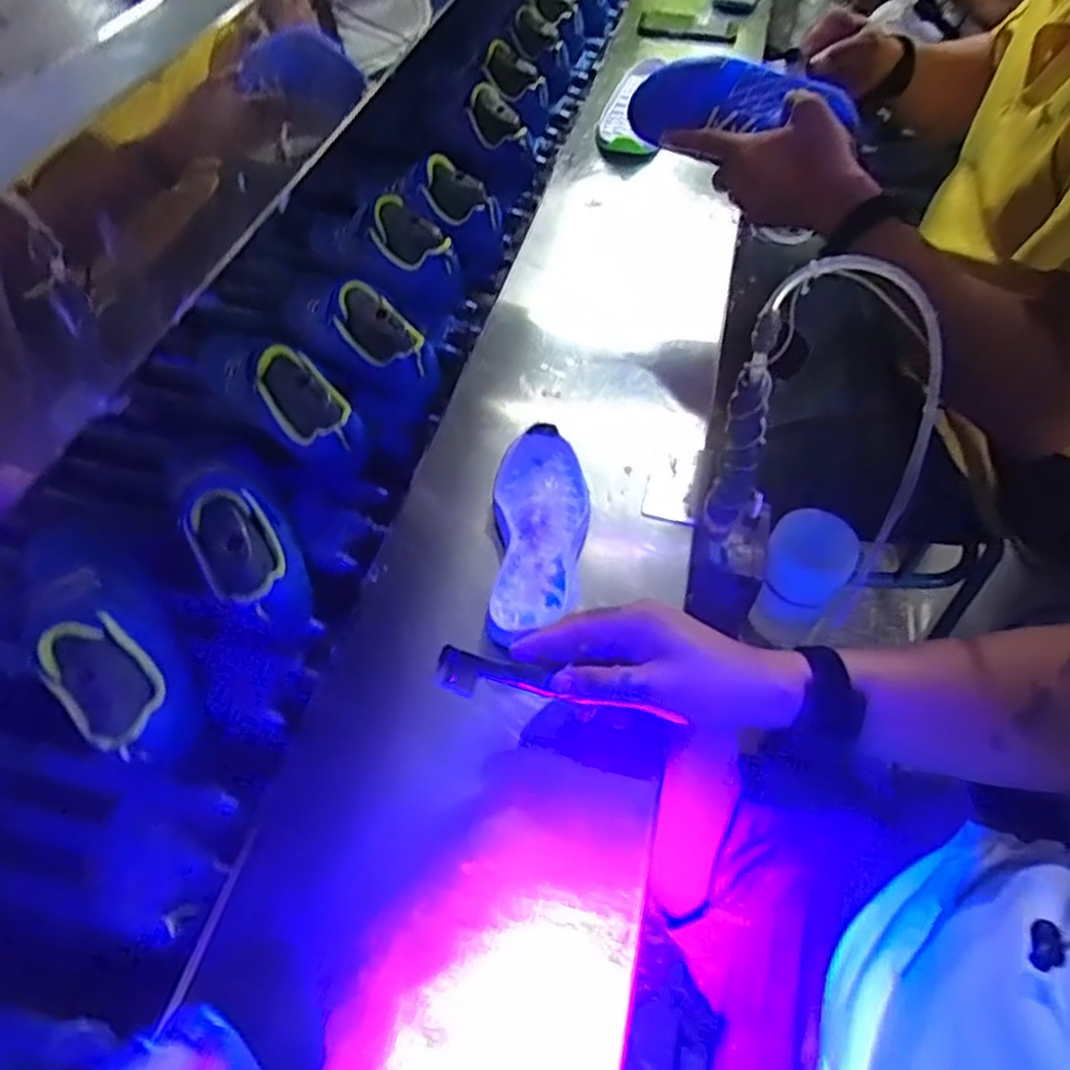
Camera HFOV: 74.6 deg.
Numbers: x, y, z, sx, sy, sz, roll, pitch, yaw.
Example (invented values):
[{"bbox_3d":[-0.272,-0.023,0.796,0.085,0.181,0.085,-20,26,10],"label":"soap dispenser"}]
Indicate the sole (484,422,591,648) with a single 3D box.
[{"bbox_3d":[0.004,-0.003,0.550,0.073,0.021,0.187,3,59,-2],"label":"sole"}]

